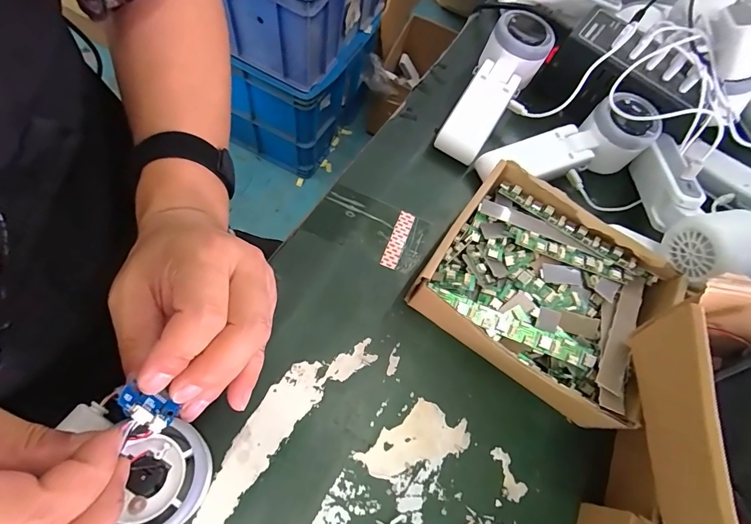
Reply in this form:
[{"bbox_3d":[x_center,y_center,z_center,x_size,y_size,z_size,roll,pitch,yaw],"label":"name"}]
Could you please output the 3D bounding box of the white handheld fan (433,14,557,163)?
[{"bbox_3d":[0.112,-0.170,0.377,0.058,0.038,0.165,31,84,13],"label":"white handheld fan"}]

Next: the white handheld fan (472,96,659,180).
[{"bbox_3d":[0.176,-0.107,0.355,0.165,0.048,0.055,-14,70,-15],"label":"white handheld fan"}]

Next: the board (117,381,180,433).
[{"bbox_3d":[-0.113,0.072,0.194,0.029,0.006,0.015,41,62,-28],"label":"board"}]

